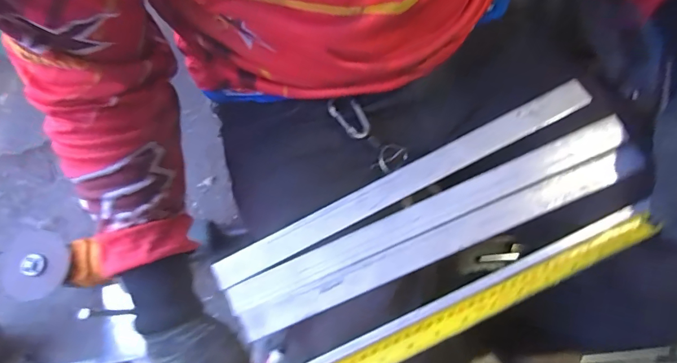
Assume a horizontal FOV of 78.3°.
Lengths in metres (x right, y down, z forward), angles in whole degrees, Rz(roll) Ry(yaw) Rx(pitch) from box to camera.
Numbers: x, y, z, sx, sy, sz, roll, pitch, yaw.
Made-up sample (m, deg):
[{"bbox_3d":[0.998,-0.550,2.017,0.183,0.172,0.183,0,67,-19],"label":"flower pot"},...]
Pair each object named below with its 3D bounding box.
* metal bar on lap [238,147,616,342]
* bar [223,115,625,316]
[{"bbox_3d":[0.078,0.054,0.358,0.345,0.021,0.028,-22,74,-4],"label":"metal bar on lap"},{"bbox_3d":[0.075,0.031,0.366,0.366,0.009,0.027,-24,71,0],"label":"bar"}]

